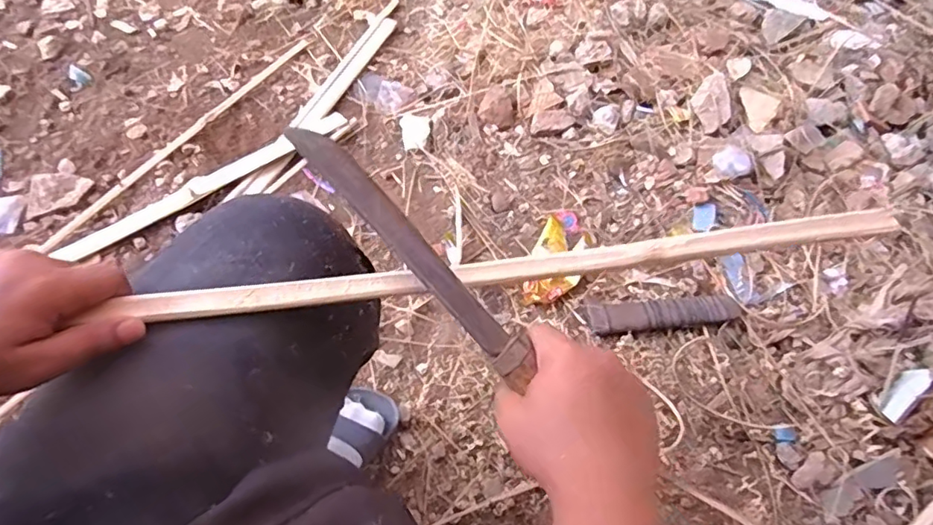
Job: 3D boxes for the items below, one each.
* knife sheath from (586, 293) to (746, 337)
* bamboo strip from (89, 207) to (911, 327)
[{"bbox_3d":[0.304,0.077,0.851,0.236,0.016,0.046,-5,65,-6],"label":"knife sheath"},{"bbox_3d":[0.051,0.003,0.408,0.559,0.013,0.025,-6,65,-8],"label":"bamboo strip"}]

